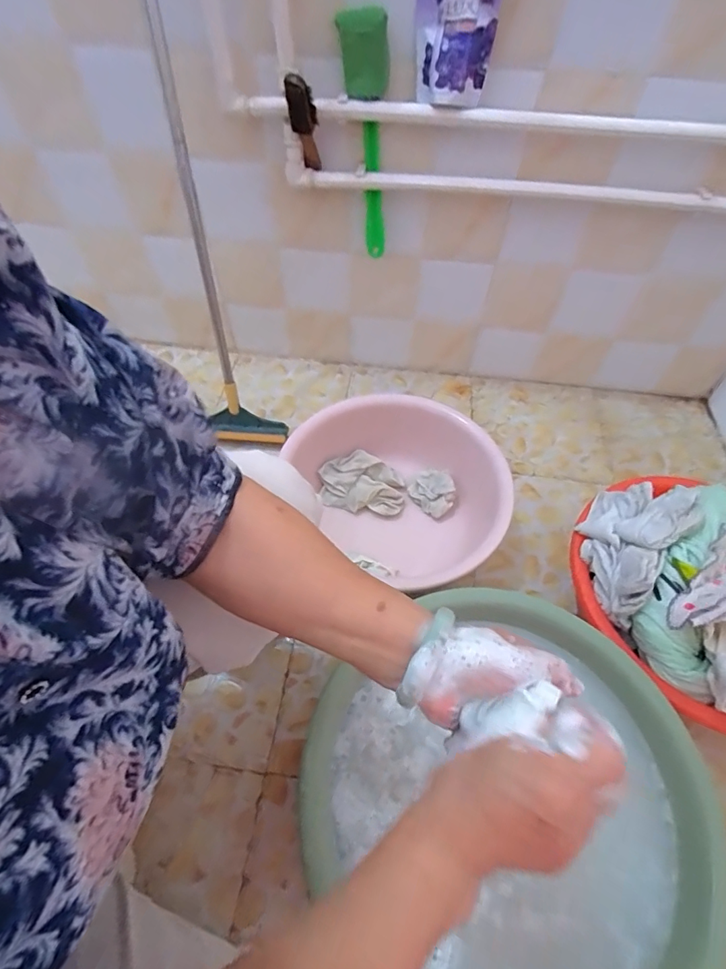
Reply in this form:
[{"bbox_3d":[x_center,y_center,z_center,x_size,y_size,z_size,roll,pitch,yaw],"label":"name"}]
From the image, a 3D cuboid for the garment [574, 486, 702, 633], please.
[{"bbox_3d":[0.405,0.080,0.706,0.132,0.089,0.227,32,59,27],"label":"garment"}]

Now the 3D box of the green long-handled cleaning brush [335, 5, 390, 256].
[{"bbox_3d":[0.005,-0.568,0.785,0.070,0.339,0.032,10,52,12],"label":"green long-handled cleaning brush"}]

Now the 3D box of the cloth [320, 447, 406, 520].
[{"bbox_3d":[0.000,-0.001,0.943,0.172,0.031,0.124,6,74,-3],"label":"cloth"}]

